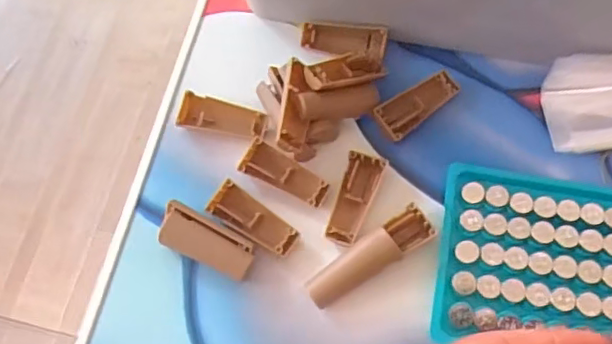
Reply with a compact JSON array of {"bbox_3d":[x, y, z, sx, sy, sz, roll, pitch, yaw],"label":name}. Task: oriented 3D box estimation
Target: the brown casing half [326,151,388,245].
[{"bbox_3d":[0.026,0.014,0.313,0.020,0.009,0.048,15,71,10],"label":"brown casing half"}]

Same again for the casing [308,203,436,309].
[{"bbox_3d":[0.033,0.042,0.297,0.069,0.015,0.018,-36,71,-9],"label":"casing"}]

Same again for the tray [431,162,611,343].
[{"bbox_3d":[0.133,0.044,0.294,0.131,0.011,0.092,9,70,8],"label":"tray"}]

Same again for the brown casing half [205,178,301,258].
[{"bbox_3d":[-0.027,0.025,0.312,0.049,0.007,0.019,32,75,15],"label":"brown casing half"}]

